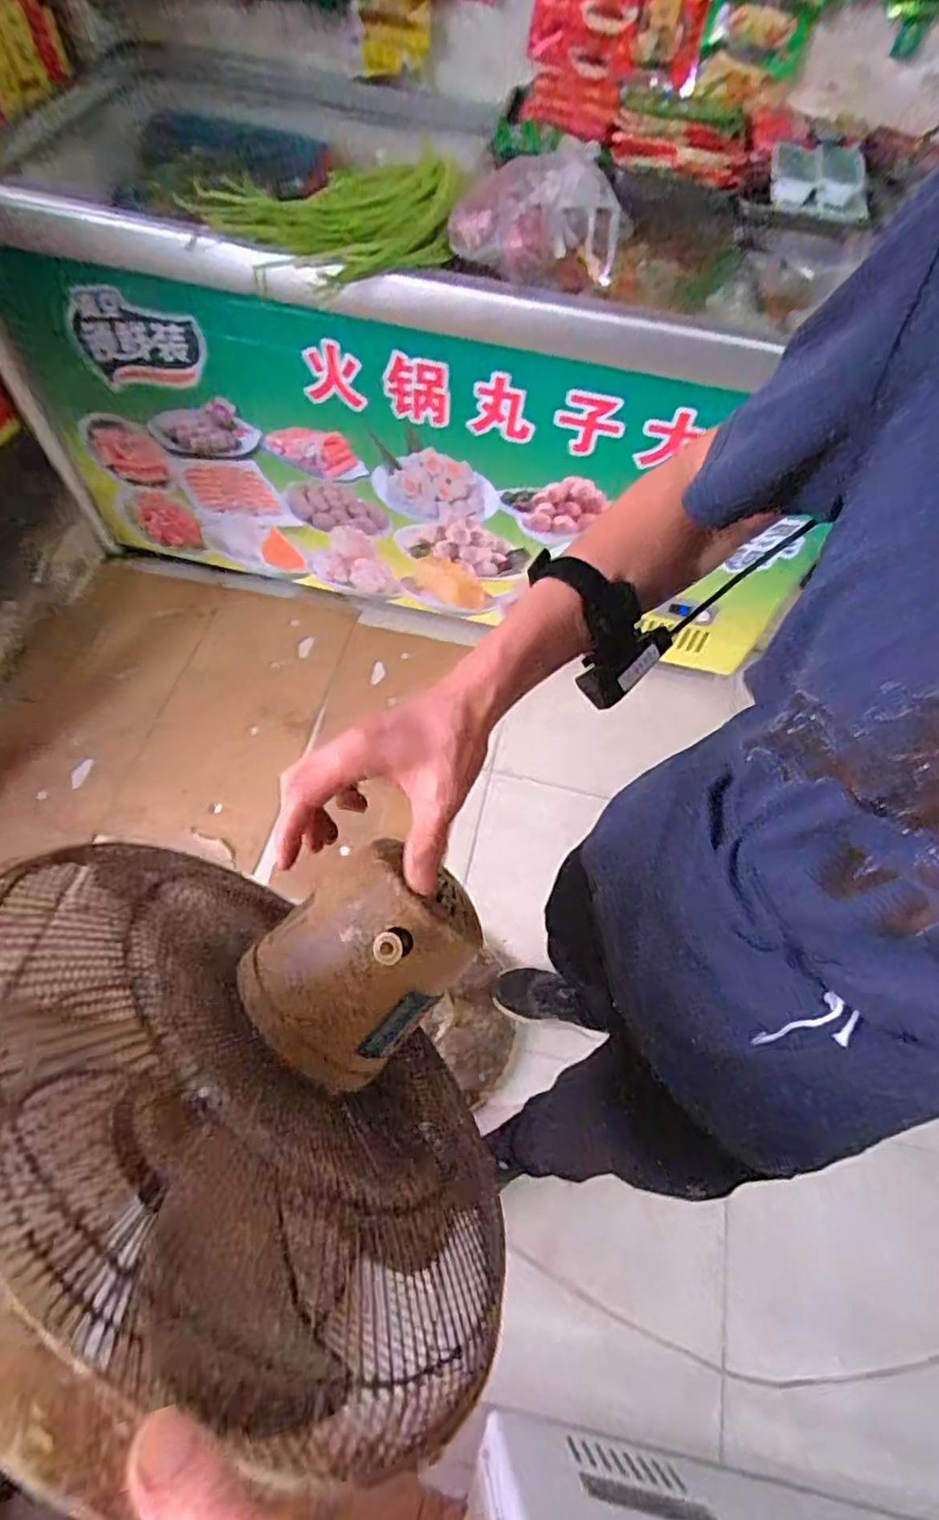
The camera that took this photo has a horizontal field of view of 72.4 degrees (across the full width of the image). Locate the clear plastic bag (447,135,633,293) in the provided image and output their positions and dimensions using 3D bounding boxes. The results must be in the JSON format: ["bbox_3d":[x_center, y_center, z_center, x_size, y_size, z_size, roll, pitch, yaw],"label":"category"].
[{"bbox_3d":[0.109,-0.881,1.049,0.275,0.159,0.095,8,60,0],"label":"clear plastic bag"}]

